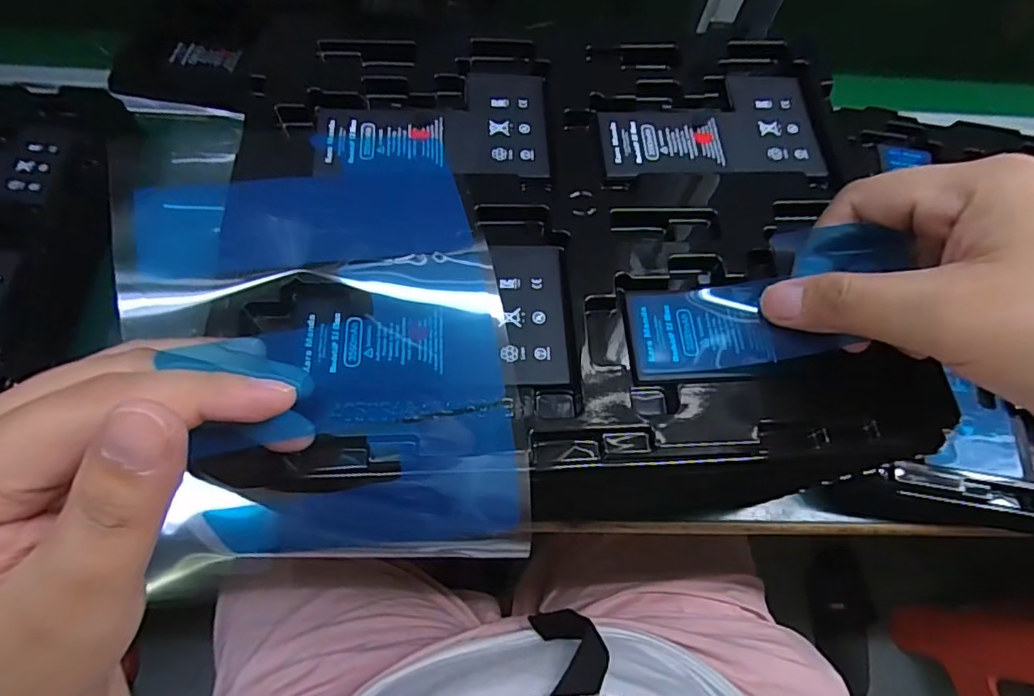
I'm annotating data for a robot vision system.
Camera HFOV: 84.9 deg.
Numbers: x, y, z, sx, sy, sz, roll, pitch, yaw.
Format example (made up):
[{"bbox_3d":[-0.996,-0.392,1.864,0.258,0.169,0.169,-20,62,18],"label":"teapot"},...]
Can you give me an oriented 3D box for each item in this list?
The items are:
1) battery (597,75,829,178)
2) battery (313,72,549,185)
[{"bbox_3d":[0.090,-0.106,0.266,0.101,0.004,0.064,0,65,-4],"label":"battery"},{"bbox_3d":[-0.037,-0.101,0.255,0.100,0.004,0.064,1,65,-3],"label":"battery"}]

